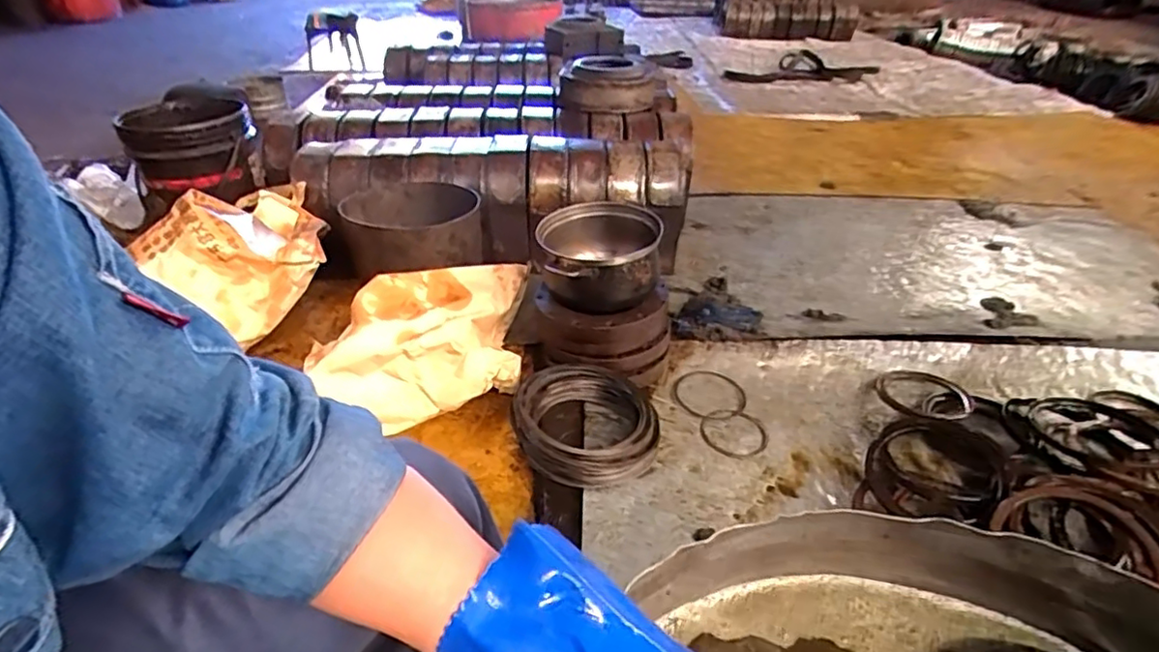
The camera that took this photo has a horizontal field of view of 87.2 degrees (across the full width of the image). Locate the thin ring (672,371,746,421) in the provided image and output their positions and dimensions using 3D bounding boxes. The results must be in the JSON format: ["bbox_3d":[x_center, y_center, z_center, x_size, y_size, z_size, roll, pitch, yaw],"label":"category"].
[{"bbox_3d":[0.227,0.122,1.061,0.125,0.009,0.115,1,36,0],"label":"thin ring"}]

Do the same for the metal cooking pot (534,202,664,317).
[{"bbox_3d":[0.037,-0.117,1.033,0.190,0.109,0.191,-1,33,-2],"label":"metal cooking pot"}]

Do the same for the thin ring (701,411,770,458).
[{"bbox_3d":[0.253,0.175,0.994,0.107,0.013,0.097,13,35,19],"label":"thin ring"}]

